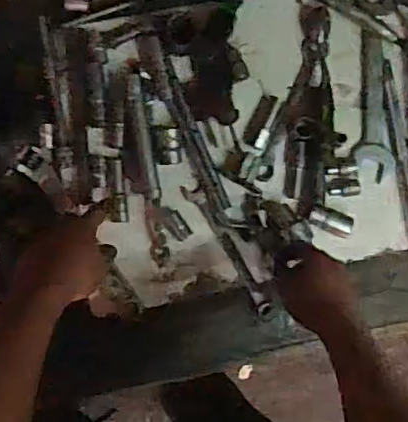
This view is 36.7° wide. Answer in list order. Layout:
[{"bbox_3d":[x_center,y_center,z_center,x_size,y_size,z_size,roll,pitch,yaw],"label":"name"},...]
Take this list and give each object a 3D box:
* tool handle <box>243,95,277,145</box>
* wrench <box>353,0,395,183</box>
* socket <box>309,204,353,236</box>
[{"bbox_3d":[0.071,-0.117,0.784,0.021,0.007,0.068,26,88,-7],"label":"tool handle"},{"bbox_3d":[0.216,-0.172,0.799,0.047,0.012,0.258,-3,92,-7],"label":"wrench"},{"bbox_3d":[0.162,0.011,0.782,0.058,0.018,0.023,20,89,-7],"label":"socket"}]

